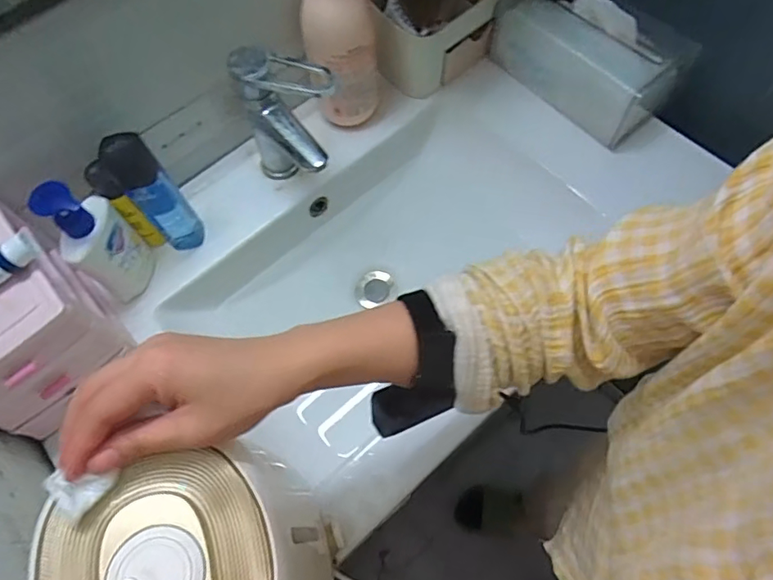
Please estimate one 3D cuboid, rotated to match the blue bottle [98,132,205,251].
[{"bbox_3d":[-0.248,-0.101,0.574,0.045,0.173,0.042,-1,65,2],"label":"blue bottle"}]

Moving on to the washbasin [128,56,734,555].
[{"bbox_3d":[0.036,-0.055,0.709,0.639,0.178,0.411,-39,69,-14],"label":"washbasin"}]

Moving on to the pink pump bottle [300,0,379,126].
[{"bbox_3d":[-0.051,-0.287,0.592,0.083,0.244,0.057,-11,65,-2],"label":"pink pump bottle"}]

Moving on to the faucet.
[{"bbox_3d":[-0.098,-0.171,0.593,0.123,0.176,0.067,39,73,18],"label":"faucet"}]

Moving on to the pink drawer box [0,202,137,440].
[{"bbox_3d":[-0.360,0.031,0.513,0.139,0.146,0.168,-41,70,-15],"label":"pink drawer box"}]

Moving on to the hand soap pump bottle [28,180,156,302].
[{"bbox_3d":[-0.294,-0.048,0.552,0.046,0.178,0.069,39,73,18],"label":"hand soap pump bottle"}]

